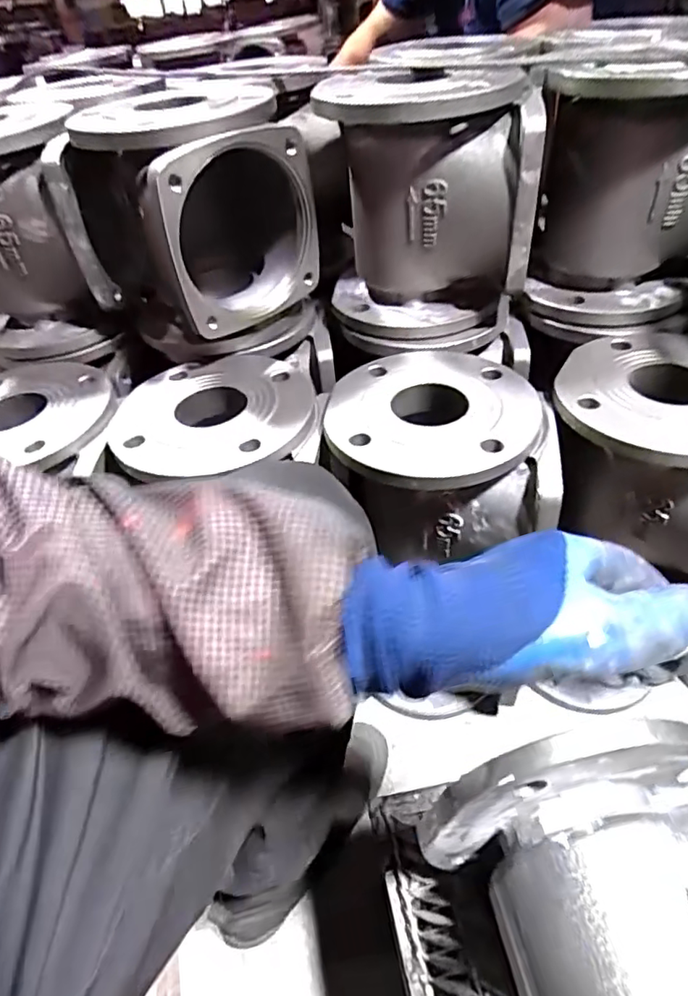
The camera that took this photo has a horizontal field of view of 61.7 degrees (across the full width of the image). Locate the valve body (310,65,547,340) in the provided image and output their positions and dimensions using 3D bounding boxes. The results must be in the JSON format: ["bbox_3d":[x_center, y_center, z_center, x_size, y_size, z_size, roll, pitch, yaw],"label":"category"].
[{"bbox_3d":[0.068,-0.272,0.546,0.161,0.199,0.189,-12,44,-5],"label":"valve body"}]

